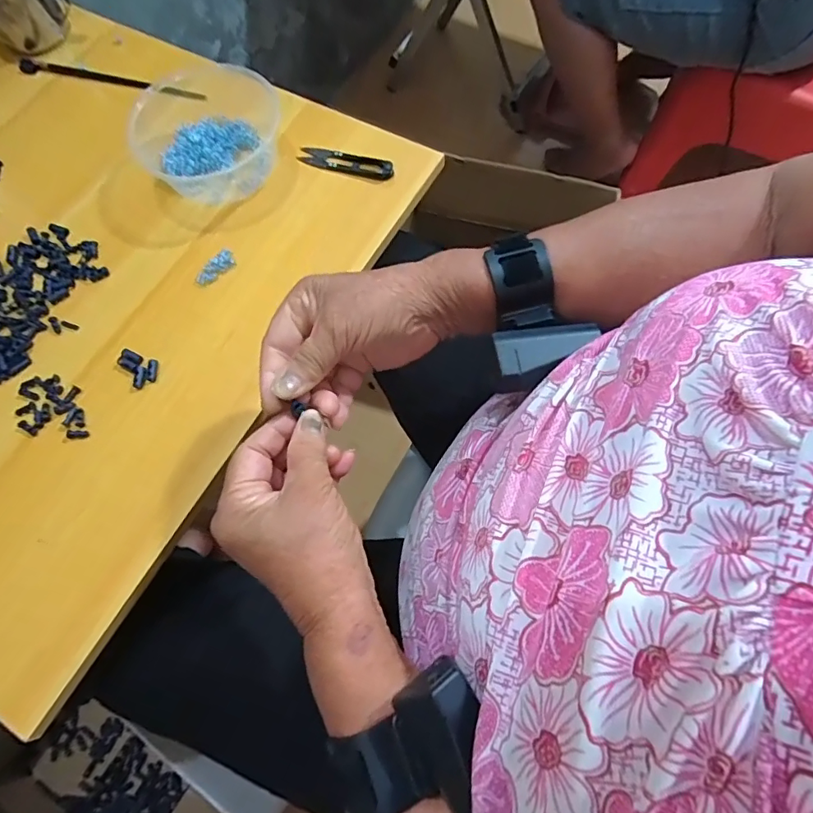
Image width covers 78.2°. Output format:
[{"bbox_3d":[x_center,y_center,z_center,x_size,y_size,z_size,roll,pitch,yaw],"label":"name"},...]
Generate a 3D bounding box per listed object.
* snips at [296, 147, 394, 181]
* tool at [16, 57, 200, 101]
[{"bbox_3d":[-0.063,-0.252,0.514,0.102,0.005,0.025,20,72,10],"label":"snips"},{"bbox_3d":[-0.341,-0.372,0.565,0.239,0.007,0.019,14,71,8],"label":"tool"}]

